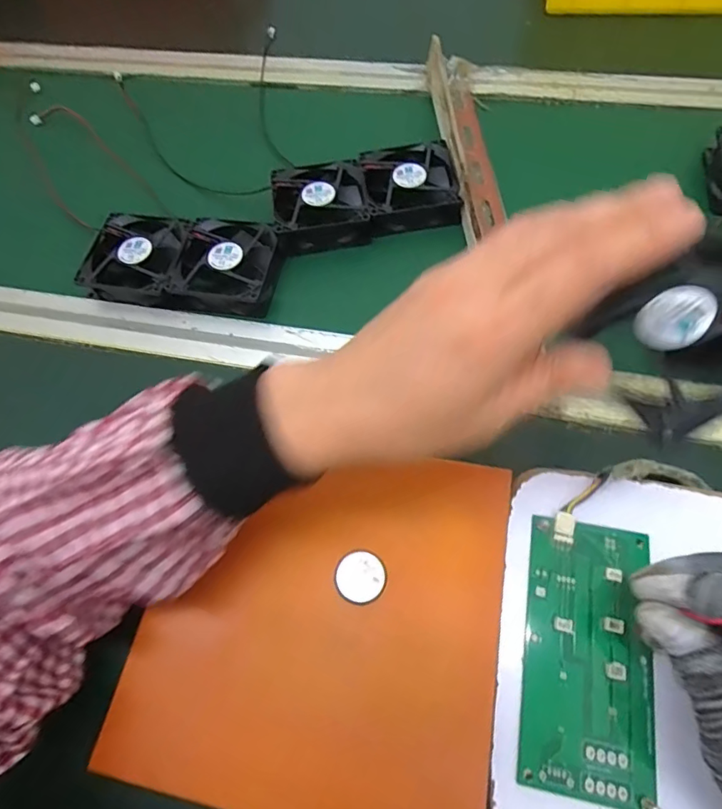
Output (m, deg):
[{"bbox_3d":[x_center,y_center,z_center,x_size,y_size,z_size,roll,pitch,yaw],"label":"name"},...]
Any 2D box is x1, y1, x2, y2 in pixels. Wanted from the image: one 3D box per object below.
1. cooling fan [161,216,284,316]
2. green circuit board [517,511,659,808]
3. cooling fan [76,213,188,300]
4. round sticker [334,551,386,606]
[{"bbox_3d":[-0.109,-0.114,0.412,0.080,0.021,0.081,13,65,12],"label":"cooling fan"},{"bbox_3d":[0.122,0.131,0.269,0.066,0.009,0.133,7,67,7],"label":"green circuit board"},{"bbox_3d":[-0.186,-0.125,0.423,0.077,0.024,0.087,9,64,10],"label":"cooling fan"},{"bbox_3d":[0.000,0.099,0.288,0.028,0.004,0.028,-2,63,4],"label":"round sticker"}]

